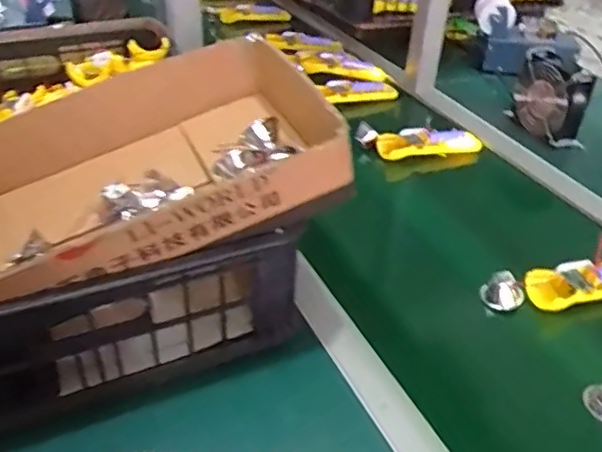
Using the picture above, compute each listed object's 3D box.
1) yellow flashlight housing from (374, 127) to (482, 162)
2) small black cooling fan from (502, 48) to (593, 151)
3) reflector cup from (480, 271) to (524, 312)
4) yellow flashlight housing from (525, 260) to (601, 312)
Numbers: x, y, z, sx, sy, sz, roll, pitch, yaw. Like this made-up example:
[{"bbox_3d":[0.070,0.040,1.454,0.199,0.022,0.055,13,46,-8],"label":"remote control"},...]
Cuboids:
[{"bbox_3d":[0.198,-0.130,0.941,0.169,0.036,0.040,-8,38,-13],"label":"yellow flashlight housing"},{"bbox_3d":[0.400,-0.206,0.978,0.054,0.119,0.124,-12,39,-18],"label":"small black cooling fan"},{"bbox_3d":[0.224,0.072,0.673,0.044,0.039,0.026,16,39,18],"label":"reflector cup"},{"bbox_3d":[0.333,0.063,0.689,0.160,0.026,0.049,-11,39,-17],"label":"yellow flashlight housing"}]

